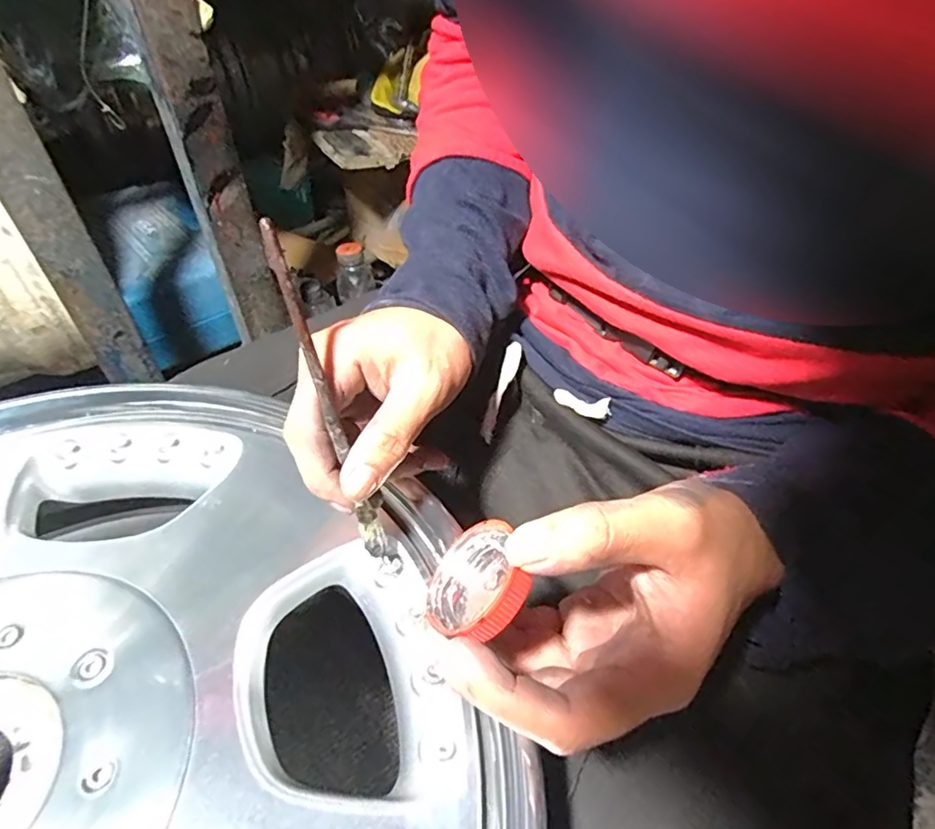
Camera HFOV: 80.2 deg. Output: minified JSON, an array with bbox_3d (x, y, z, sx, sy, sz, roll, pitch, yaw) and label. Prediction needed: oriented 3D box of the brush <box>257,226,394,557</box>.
[{"bbox_3d":[-0.062,0.001,0.259,0.015,0.176,0.015,-25,27,-23],"label":"brush"}]

